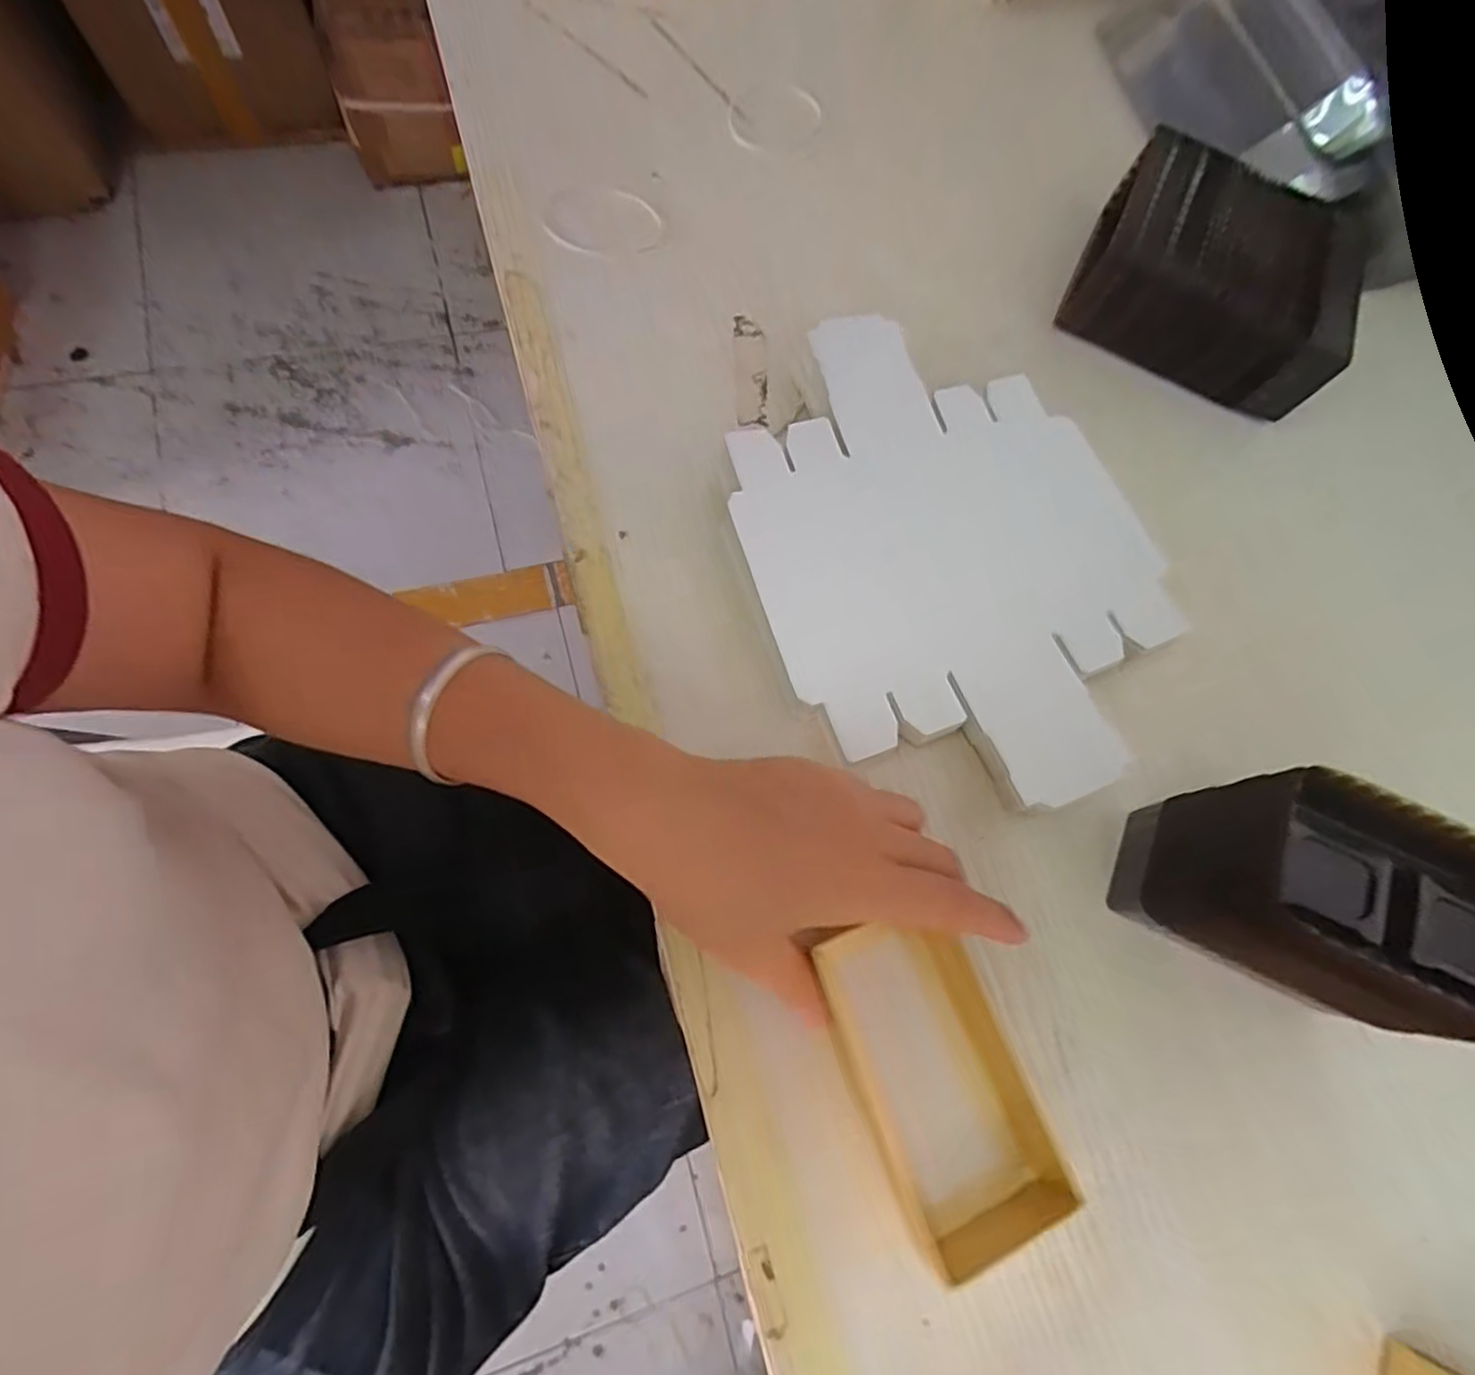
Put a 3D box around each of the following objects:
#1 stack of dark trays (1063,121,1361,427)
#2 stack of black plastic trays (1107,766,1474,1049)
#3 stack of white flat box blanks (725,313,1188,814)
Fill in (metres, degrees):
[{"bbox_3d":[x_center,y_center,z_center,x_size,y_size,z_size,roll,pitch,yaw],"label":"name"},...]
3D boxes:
[{"bbox_3d":[0.264,-0.231,0.393,0.144,0.050,0.114,24,73,2],"label":"stack of dark trays"},{"bbox_3d":[0.224,0.086,0.274,0.119,0.094,0.063,26,73,2],"label":"stack of black plastic trays"},{"bbox_3d":[0.099,-0.064,0.330,0.185,0.014,0.236,-18,78,-12],"label":"stack of white flat box blanks"}]

